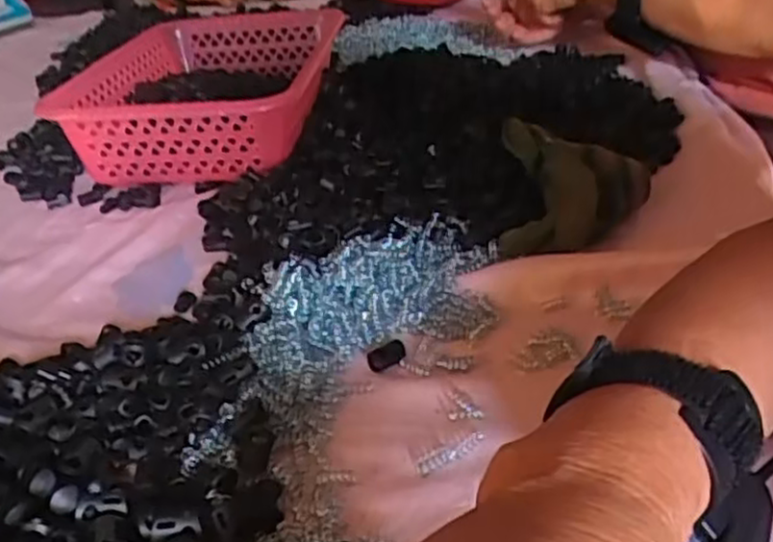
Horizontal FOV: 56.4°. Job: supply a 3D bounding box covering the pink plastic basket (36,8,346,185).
[{"bbox_3d":[-0.158,-0.165,0.687,0.194,0.095,0.293,0,32,7],"label":"pink plastic basket"}]

